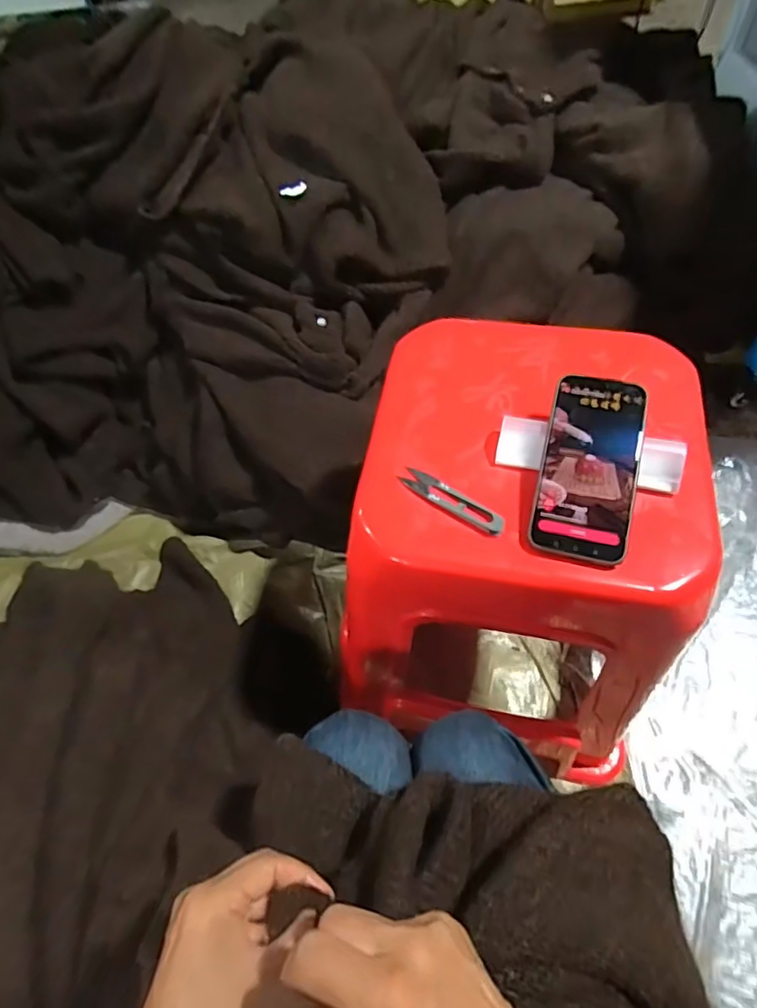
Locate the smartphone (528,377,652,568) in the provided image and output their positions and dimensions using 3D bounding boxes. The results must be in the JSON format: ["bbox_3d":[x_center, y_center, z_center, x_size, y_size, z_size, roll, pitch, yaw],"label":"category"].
[{"bbox_3d":[0.174,-0.032,0.460,0.075,0.009,0.156,12,75,10],"label":"smartphone"}]

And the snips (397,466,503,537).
[{"bbox_3d":[0.063,-0.004,0.482,0.098,0.006,0.023,32,65,22],"label":"snips"}]

